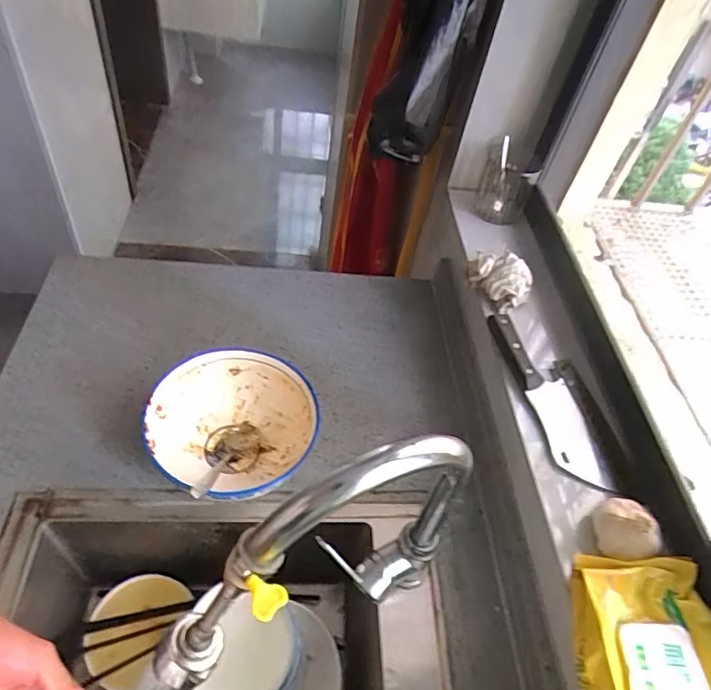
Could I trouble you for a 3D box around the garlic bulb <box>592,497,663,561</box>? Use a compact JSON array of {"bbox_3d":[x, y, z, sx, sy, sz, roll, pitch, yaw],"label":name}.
[{"bbox_3d":[0.257,0.177,0.510,0.050,0.040,0.057,-12,53,-19],"label":"garlic bulb"}]

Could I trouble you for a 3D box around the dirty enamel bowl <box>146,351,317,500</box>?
[{"bbox_3d":[-0.137,0.101,0.609,0.175,0.092,0.175,5,49,-6],"label":"dirty enamel bowl"}]

